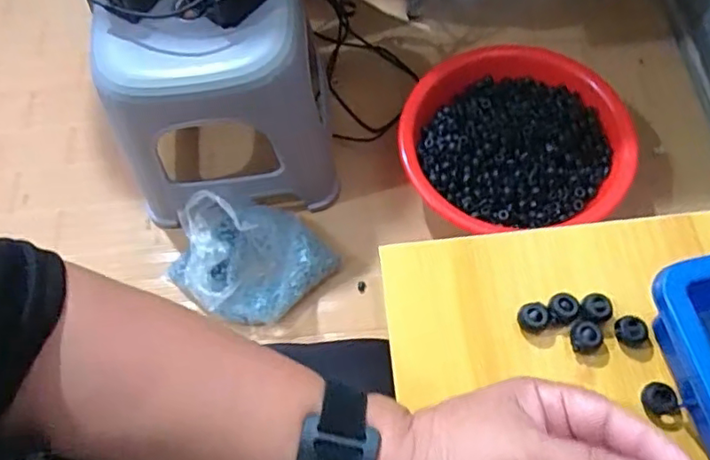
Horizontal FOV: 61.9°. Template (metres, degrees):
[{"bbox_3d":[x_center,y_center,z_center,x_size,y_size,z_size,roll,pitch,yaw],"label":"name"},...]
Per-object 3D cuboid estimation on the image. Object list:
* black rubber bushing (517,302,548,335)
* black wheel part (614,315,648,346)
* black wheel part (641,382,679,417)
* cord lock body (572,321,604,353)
[{"bbox_3d":[0.103,0.051,0.341,0.017,0.011,0.015,25,69,13],"label":"black rubber bushing"},{"bbox_3d":[0.155,0.057,0.334,0.017,0.011,0.016,-1,66,3],"label":"black wheel part"},{"bbox_3d":[0.162,0.091,0.318,0.018,0.010,0.017,-1,66,3],"label":"black wheel part"},{"bbox_3d":[0.130,0.060,0.334,0.016,0.012,0.015,-1,66,3],"label":"cord lock body"}]

